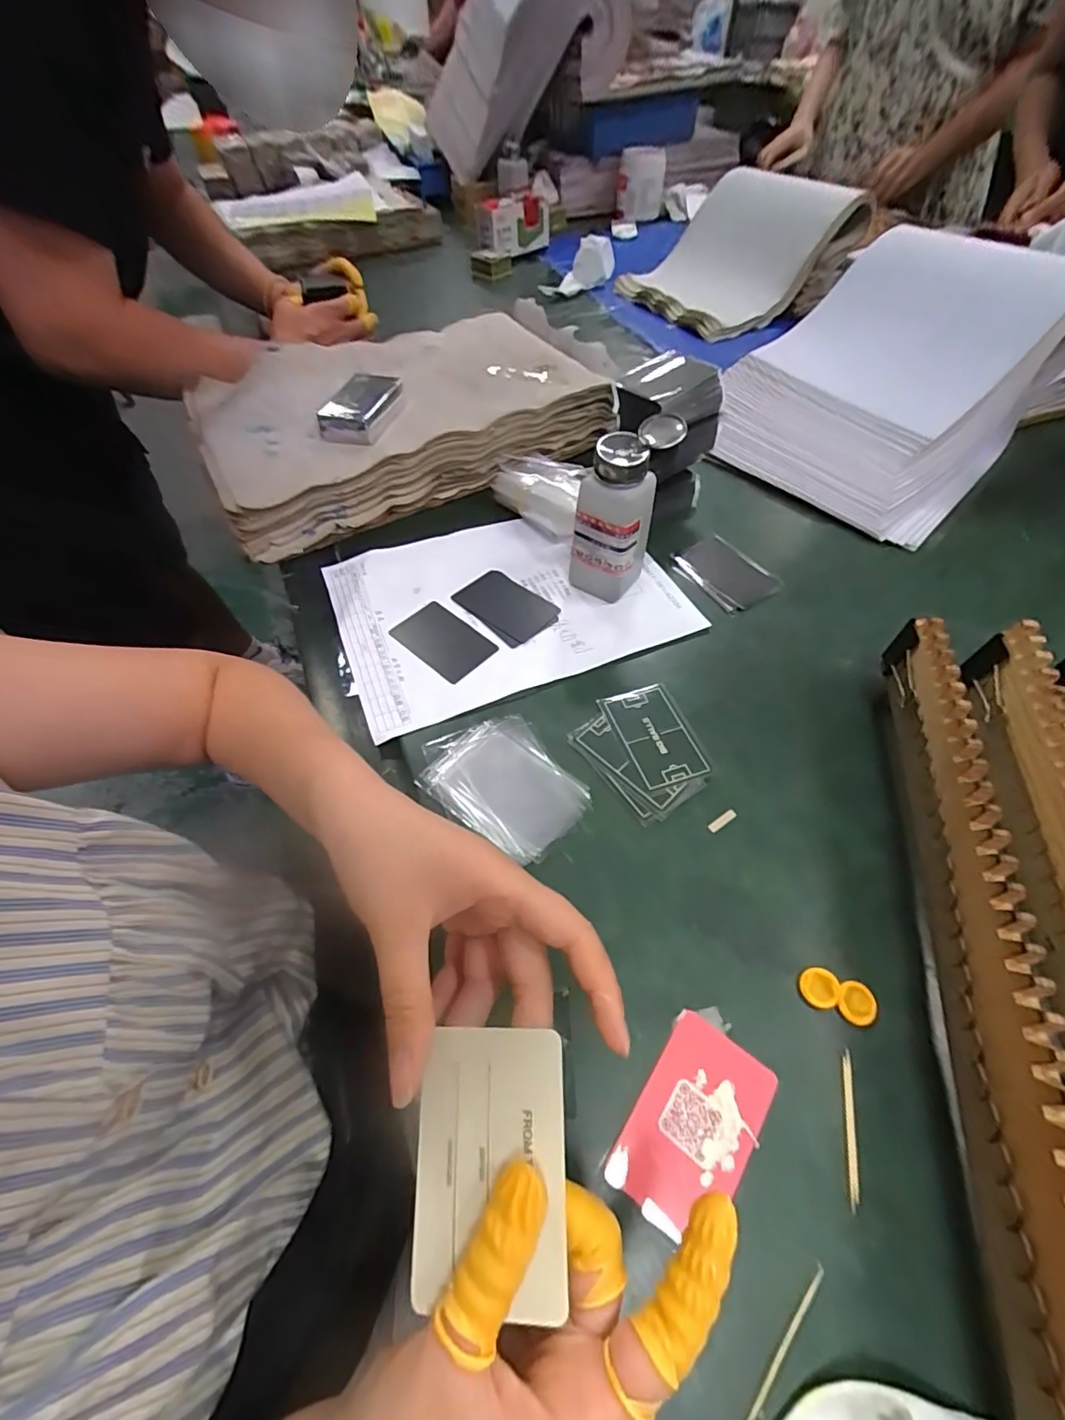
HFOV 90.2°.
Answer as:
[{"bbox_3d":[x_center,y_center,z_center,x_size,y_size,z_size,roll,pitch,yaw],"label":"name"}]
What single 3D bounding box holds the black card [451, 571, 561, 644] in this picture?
[{"bbox_3d":[-0.024,-0.096,0.483,0.088,0.004,0.055,34,61,24],"label":"black card"}]

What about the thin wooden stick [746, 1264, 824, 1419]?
[{"bbox_3d":[0.106,0.266,0.222,0.062,0.004,0.004,-39,63,-24],"label":"thin wooden stick"}]

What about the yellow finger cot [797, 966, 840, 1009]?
[{"bbox_3d":[0.160,0.155,0.296,0.022,0.004,0.019,-3,54,-2],"label":"yellow finger cot"}]

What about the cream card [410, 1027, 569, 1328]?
[{"bbox_3d":[-0.016,0.163,0.192,0.053,0.004,0.081,-3,69,8],"label":"cream card"}]

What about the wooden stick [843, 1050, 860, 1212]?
[{"bbox_3d":[0.159,0.207,0.264,0.005,0.004,0.064,12,55,9],"label":"wooden stick"}]

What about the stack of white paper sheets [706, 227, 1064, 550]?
[{"bbox_3d":[0.381,-0.373,0.587,0.292,0.140,0.364,38,63,24],"label":"stack of white paper sheets"}]

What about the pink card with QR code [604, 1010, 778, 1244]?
[{"bbox_3d":[0.081,0.206,0.263,0.053,0.004,0.086,31,58,20],"label":"pink card with QR code"}]

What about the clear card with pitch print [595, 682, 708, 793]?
[{"bbox_3d":[0.090,0.018,0.395,0.052,0.004,0.086,-15,56,-10],"label":"clear card with pitch print"}]

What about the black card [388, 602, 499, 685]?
[{"bbox_3d":[-0.076,-0.059,0.454,0.085,0.004,0.055,36,60,25],"label":"black card"}]

